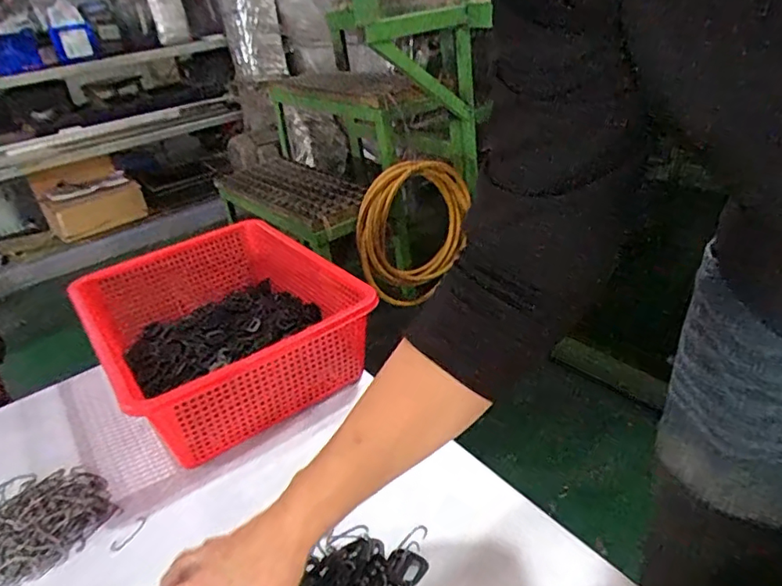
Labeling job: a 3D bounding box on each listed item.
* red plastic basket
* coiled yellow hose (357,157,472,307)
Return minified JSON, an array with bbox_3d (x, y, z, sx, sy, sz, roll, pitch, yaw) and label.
[{"bbox_3d":[-0.210,0.041,0.686,0.270,0.126,0.338,-23,33,-28],"label":"red plastic basket"},{"bbox_3d":[0.083,-0.154,1.485,0.354,0.389,0.062,-20,32,-19],"label":"coiled yellow hose"}]

